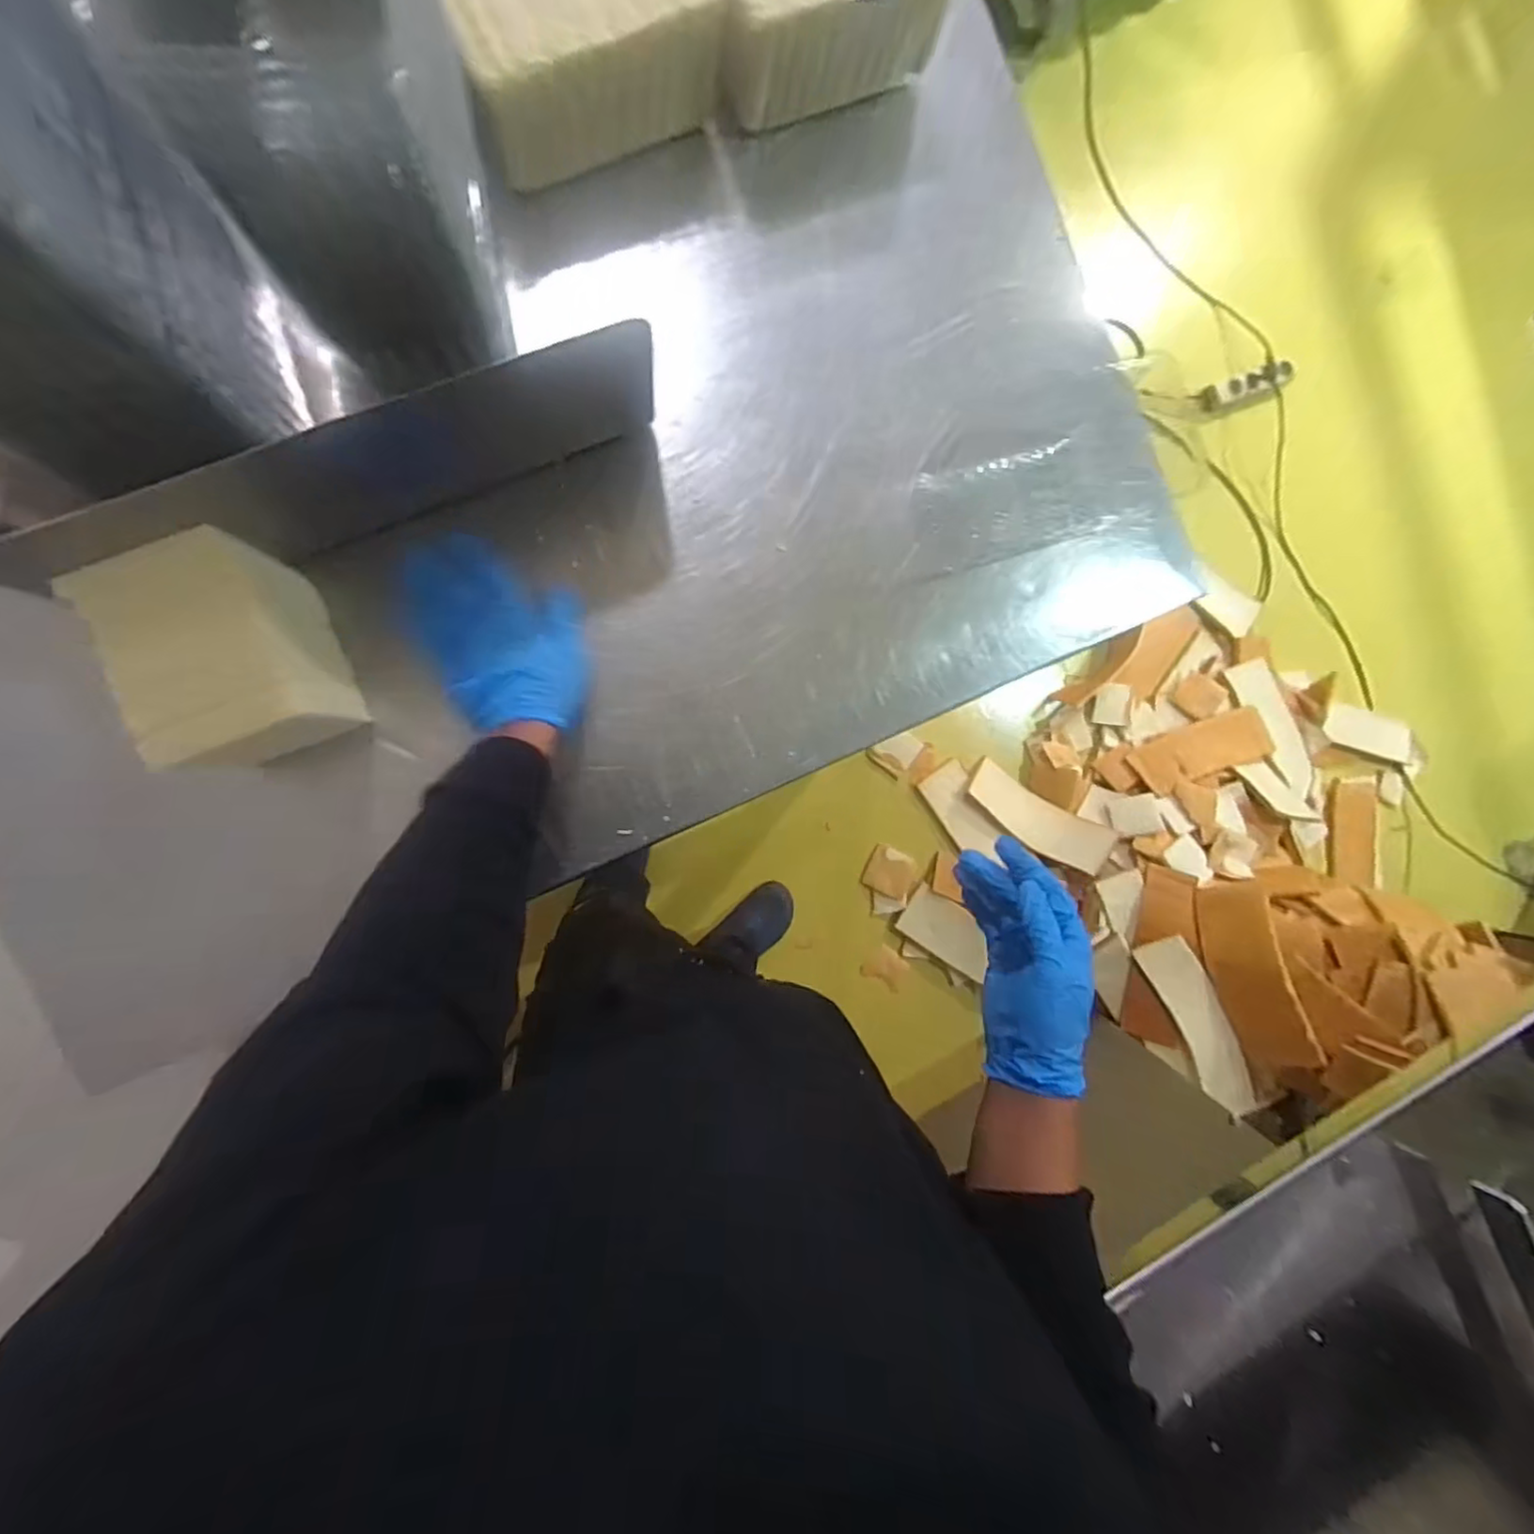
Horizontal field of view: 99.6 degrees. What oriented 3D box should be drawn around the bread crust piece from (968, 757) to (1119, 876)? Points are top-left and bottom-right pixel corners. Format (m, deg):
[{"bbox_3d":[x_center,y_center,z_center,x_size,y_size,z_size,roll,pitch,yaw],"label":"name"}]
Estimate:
[{"bbox_3d":[0.603,0.116,1.443,0.333,0.048,0.116,35,84,13],"label":"bread crust piece"}]

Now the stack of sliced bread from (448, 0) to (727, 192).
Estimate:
[{"bbox_3d":[-0.141,-0.544,0.488,0.186,0.086,0.097,-27,94,-9],"label":"stack of sliced bread"}]

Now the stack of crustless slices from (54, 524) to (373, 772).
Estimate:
[{"bbox_3d":[-0.365,-0.068,0.444,0.107,0.094,0.141,-23,93,-9],"label":"stack of crustless slices"}]

